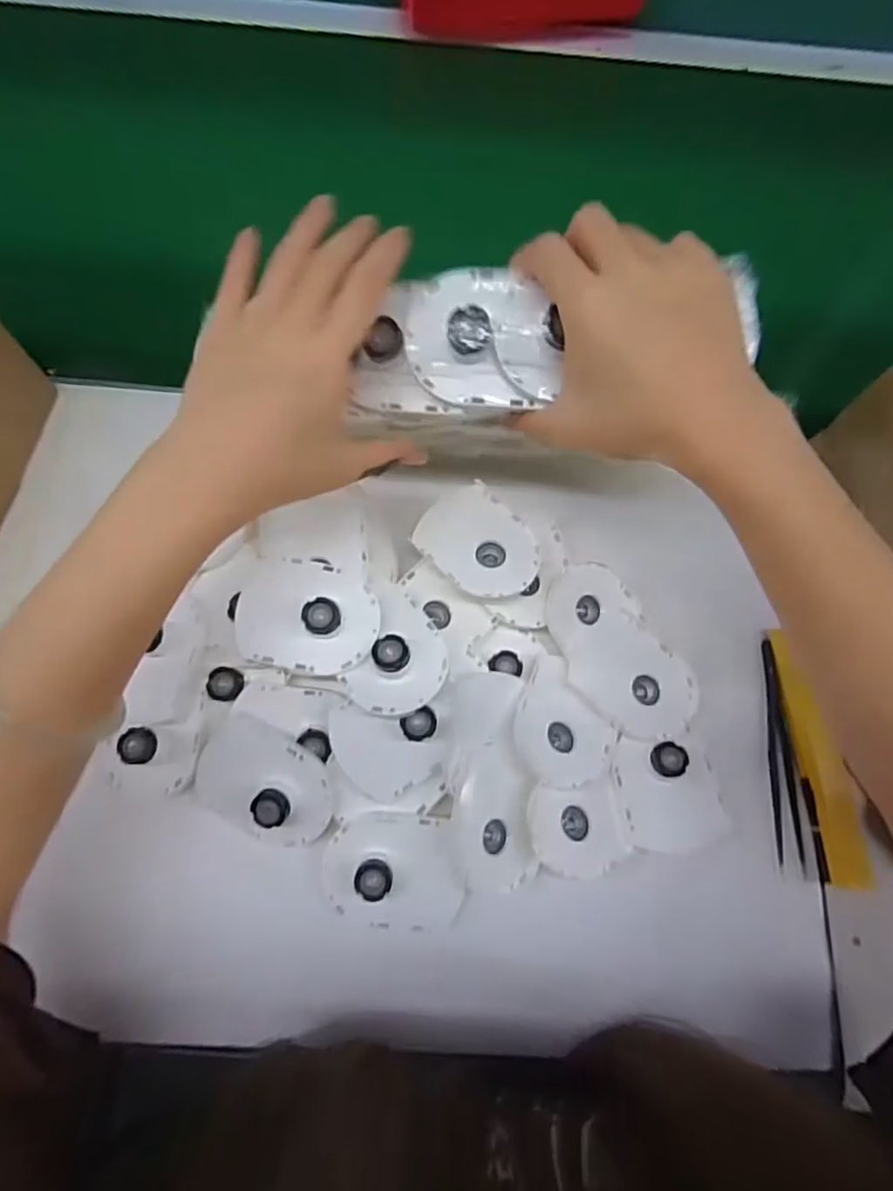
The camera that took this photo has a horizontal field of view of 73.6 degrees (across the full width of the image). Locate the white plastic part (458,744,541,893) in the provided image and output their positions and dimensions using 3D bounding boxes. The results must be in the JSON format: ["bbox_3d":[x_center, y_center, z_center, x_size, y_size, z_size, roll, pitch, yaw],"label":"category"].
[{"bbox_3d":[0.028,0.120,0.321,0.046,0.022,0.071,-1,71,-2],"label":"white plastic part"}]

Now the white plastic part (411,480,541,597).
[{"bbox_3d":[0.021,-0.031,0.362,0.075,0.013,0.058,42,75,11],"label":"white plastic part"}]

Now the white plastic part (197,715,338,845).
[{"bbox_3d":[-0.097,0.100,0.320,0.076,0.024,0.052,28,72,7],"label":"white plastic part"}]

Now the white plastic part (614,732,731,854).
[{"bbox_3d":[0.126,0.109,0.332,0.056,0.014,0.061,-5,71,-4],"label":"white plastic part"}]

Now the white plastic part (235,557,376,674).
[{"bbox_3d":[-0.075,0.011,0.321,0.076,0.031,0.056,9,71,1],"label":"white plastic part"}]

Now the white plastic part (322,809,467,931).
[{"bbox_3d":[-0.027,0.146,0.315,0.072,0.020,0.056,5,71,0],"label":"white plastic part"}]

